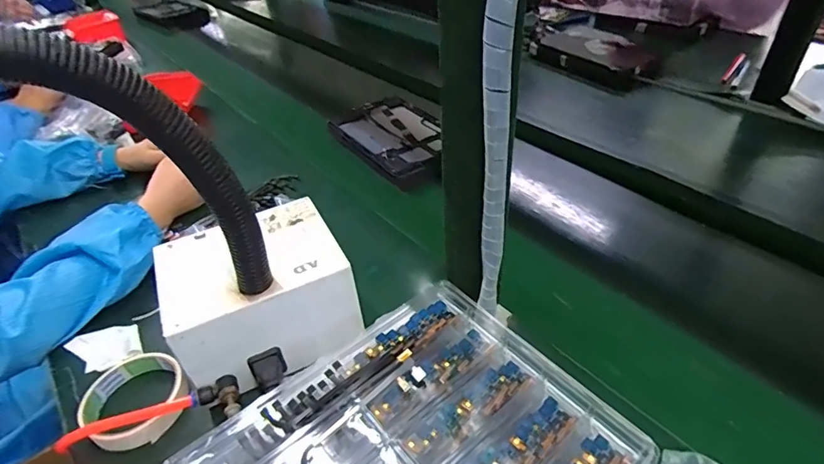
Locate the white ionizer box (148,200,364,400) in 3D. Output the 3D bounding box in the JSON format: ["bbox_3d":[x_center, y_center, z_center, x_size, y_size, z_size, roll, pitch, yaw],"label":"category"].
[{"bbox_3d":[-0.144,0.054,0.447,0.159,0.085,0.140,-18,43,-17],"label":"white ionizer box"}]

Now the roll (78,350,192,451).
[{"bbox_3d":[-0.253,0.152,0.432,0.098,0.028,0.084,31,50,35],"label":"roll"}]

